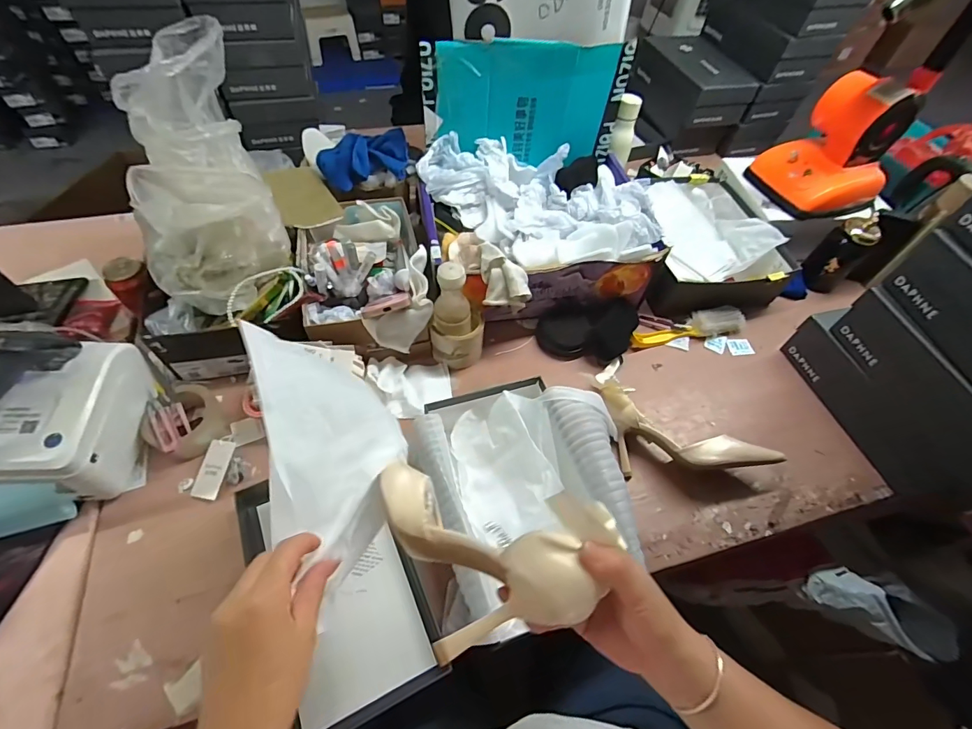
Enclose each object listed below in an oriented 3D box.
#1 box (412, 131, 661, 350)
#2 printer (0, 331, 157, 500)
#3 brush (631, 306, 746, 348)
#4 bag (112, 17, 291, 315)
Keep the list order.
[{"bbox_3d":[0.087,-0.242,0.817,0.376,0.189,0.324,-11,57,-12],"label":"box"},{"bbox_3d":[-0.555,0.057,0.558,0.152,0.183,0.189,2,55,-3],"label":"printer"},{"bbox_3d":[0.372,-0.067,0.814,0.230,0.034,0.045,-9,57,-11],"label":"brush"},{"bbox_3d":[-0.409,-0.282,0.616,0.179,0.149,0.404,-8,98,-10],"label":"bag"}]

